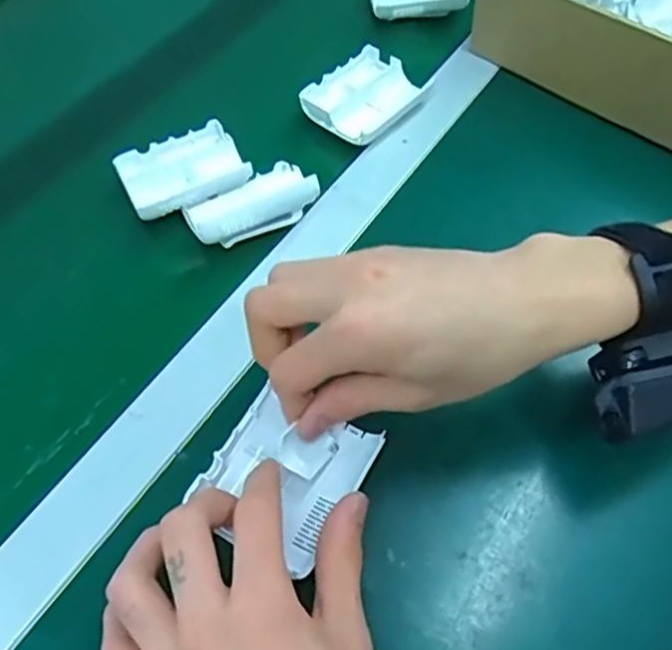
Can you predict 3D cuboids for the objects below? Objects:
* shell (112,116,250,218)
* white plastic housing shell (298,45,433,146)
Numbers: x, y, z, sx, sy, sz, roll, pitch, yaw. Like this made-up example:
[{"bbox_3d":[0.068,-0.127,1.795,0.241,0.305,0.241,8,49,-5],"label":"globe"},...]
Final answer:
[{"bbox_3d":[-0.105,-0.108,0.445,0.080,0.012,0.068,-27,59,-15],"label":"shell"},{"bbox_3d":[0.021,-0.171,0.487,0.065,0.023,0.080,36,65,23],"label":"white plastic housing shell"}]

